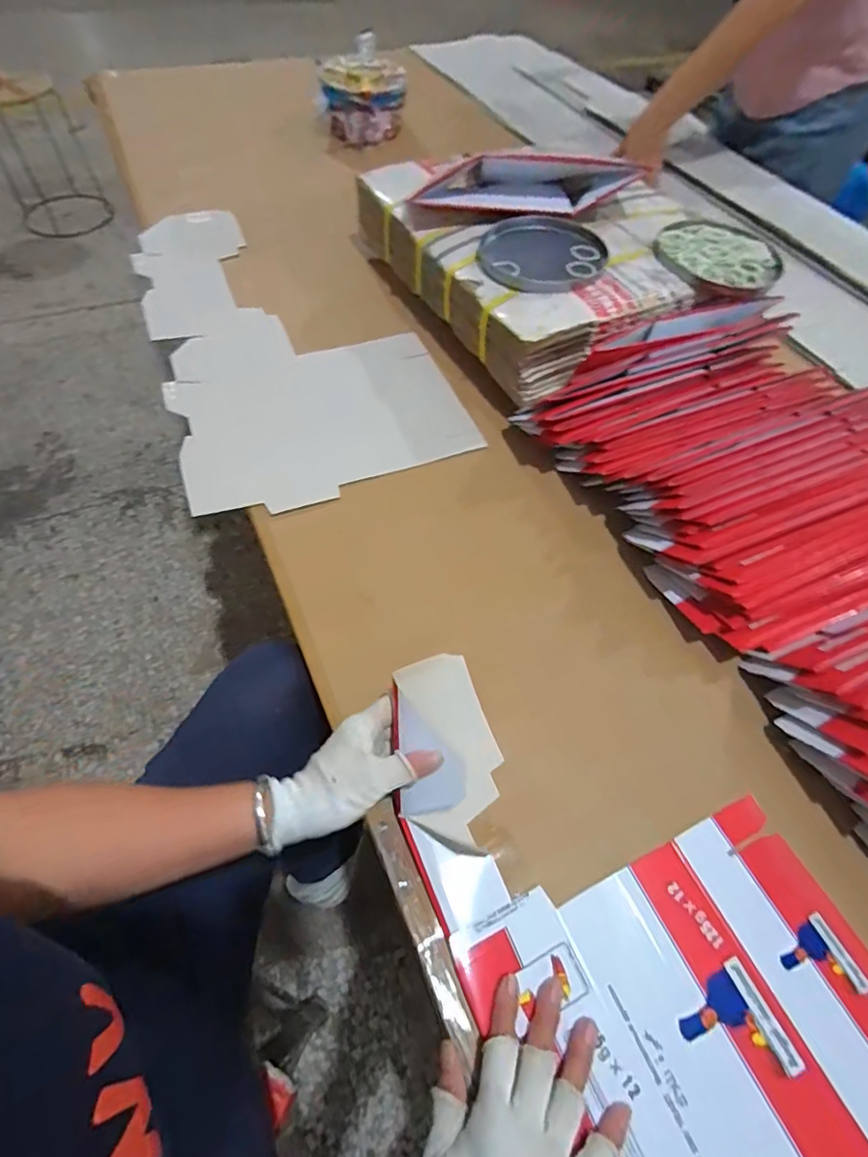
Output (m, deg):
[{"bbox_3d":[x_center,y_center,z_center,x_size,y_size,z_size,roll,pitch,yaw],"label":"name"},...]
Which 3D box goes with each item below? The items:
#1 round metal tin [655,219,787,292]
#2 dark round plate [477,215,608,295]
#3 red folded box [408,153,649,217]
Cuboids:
[{"bbox_3d":[0.382,-0.438,0.730,0.151,0.018,0.147,2,57,-2],"label":"round metal tin"},{"bbox_3d":[0.146,-0.433,0.720,0.165,0.012,0.159,2,57,-2],"label":"dark round plate"},{"bbox_3d":[0.120,-0.553,0.757,0.299,0.046,0.109,0,57,-3],"label":"red folded box"}]

